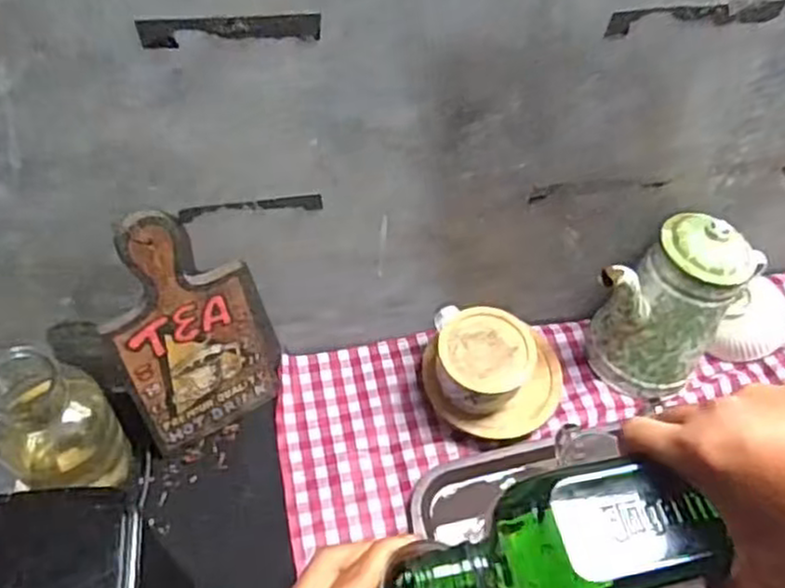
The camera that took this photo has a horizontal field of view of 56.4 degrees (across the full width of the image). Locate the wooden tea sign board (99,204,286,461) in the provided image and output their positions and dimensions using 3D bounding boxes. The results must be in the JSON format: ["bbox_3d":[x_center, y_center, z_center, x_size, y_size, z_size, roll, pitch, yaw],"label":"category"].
[{"bbox_3d":[-0.199,0.039,0.708,0.158,0.277,0.024,-32,51,-16],"label":"wooden tea sign board"}]

